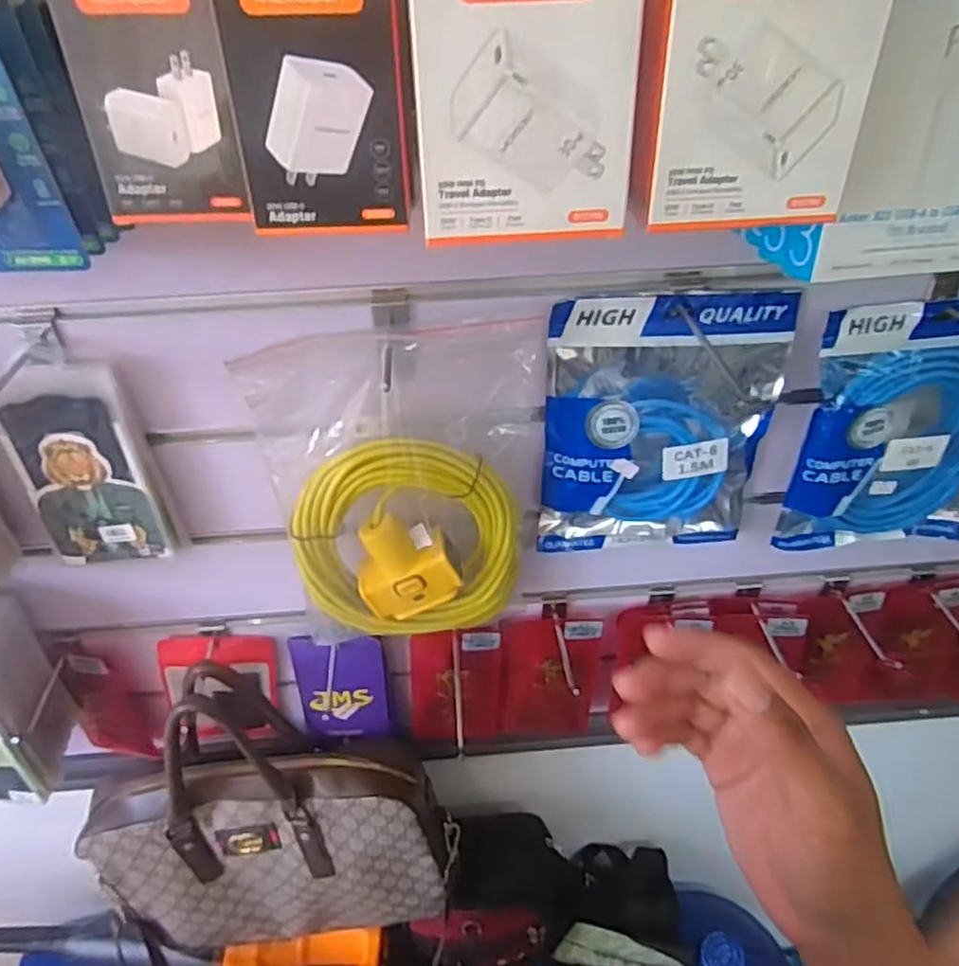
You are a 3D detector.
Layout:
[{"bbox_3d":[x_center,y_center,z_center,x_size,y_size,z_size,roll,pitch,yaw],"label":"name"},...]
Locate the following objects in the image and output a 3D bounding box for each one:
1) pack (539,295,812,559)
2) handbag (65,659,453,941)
[{"bbox_3d":[0.139,-0.042,0.553,0.176,0.216,0.049,0,39,2],"label":"pack"},{"bbox_3d":[-0.216,0.352,0.737,0.367,0.344,0.106,-2,39,0],"label":"handbag"}]

